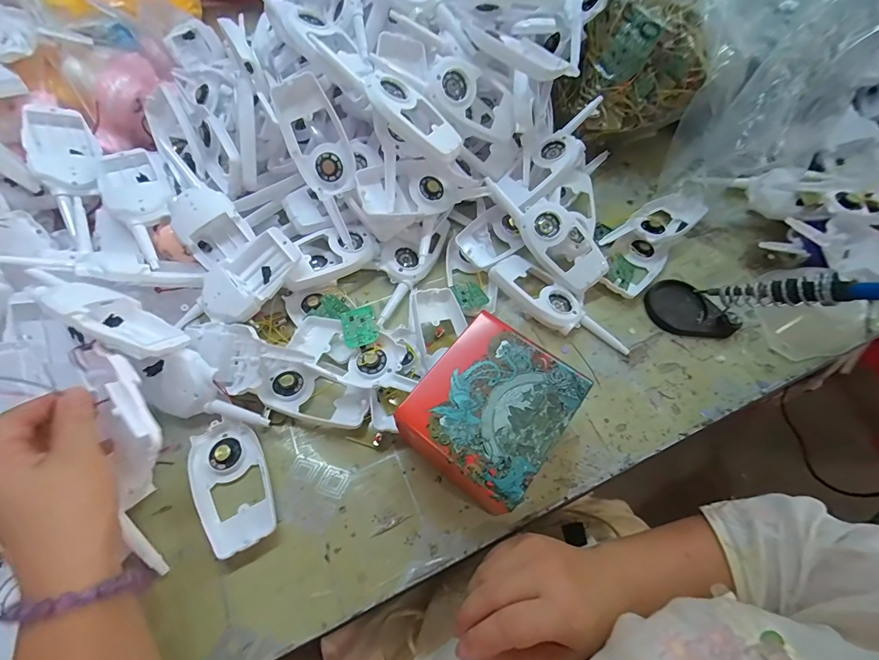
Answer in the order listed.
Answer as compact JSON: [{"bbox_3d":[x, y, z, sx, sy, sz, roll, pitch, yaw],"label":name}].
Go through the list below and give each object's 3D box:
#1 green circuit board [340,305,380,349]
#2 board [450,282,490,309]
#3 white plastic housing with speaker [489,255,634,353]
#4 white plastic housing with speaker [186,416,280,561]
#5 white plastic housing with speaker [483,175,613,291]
[{"bbox_3d":[-0.078,-0.004,0.376,0.032,0.005,0.041,-15,65,-10],"label":"green circuit board"},{"bbox_3d":[0.032,-0.039,0.420,0.042,0.005,0.033,-23,68,-37],"label":"board"},{"bbox_3d":[0.129,-0.025,0.420,0.162,0.024,0.055,39,68,16],"label":"white plastic housing with speaker"},{"bbox_3d":[-0.181,0.133,0.335,0.057,0.016,0.109,-24,66,-14],"label":"white plastic housing with speaker"},{"bbox_3d":[0.118,-0.113,0.426,0.161,0.032,0.050,45,69,5],"label":"white plastic housing with speaker"}]

